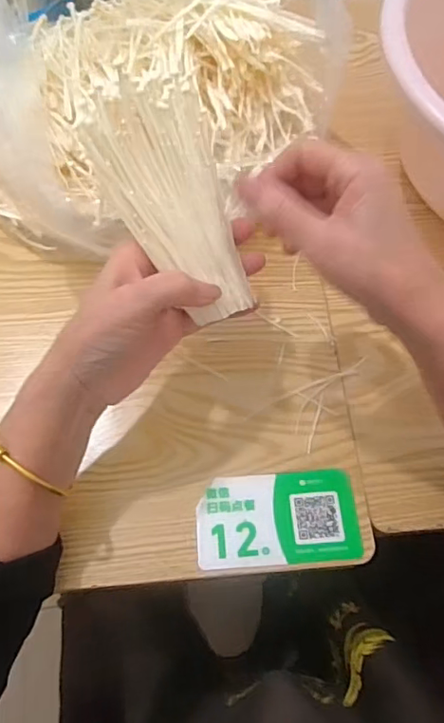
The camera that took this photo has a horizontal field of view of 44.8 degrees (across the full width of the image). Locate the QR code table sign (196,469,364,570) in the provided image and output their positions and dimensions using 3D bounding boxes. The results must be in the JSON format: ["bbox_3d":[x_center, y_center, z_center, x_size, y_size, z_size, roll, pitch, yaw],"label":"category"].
[{"bbox_3d":[0.038,0.106,0.365,0.107,0.004,0.060,-3,63,-2],"label":"QR code table sign"}]

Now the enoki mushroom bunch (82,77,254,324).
[{"bbox_3d":[-0.022,-0.095,0.324,0.074,0.025,0.142,-30,105,-14],"label":"enoki mushroom bunch"}]

